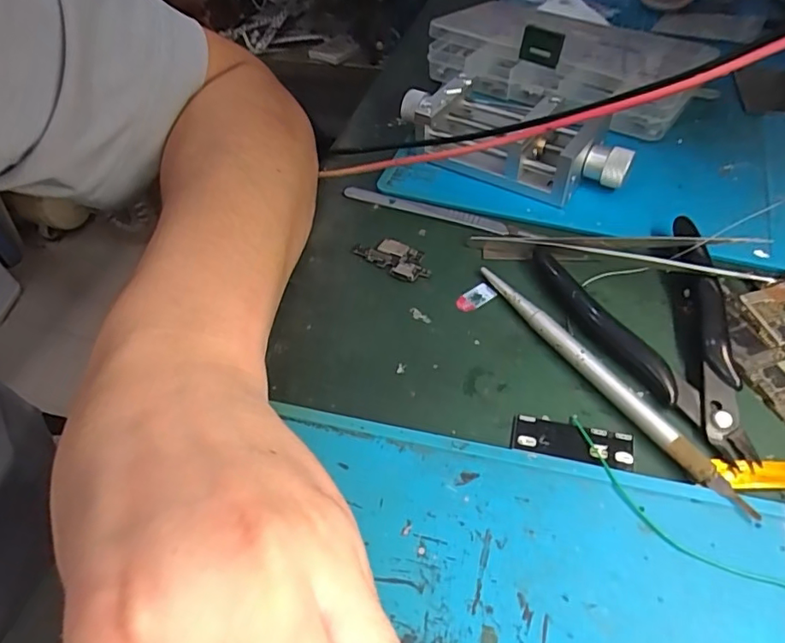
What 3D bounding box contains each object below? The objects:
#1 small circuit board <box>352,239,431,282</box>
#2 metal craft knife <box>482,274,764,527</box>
[{"bbox_3d":[0.001,-0.033,0.273,0.041,0.004,0.020,32,58,29],"label":"small circuit board"},{"bbox_3d":[0.081,0.020,0.218,0.007,0.009,0.139,-27,51,-18],"label":"metal craft knife"}]

